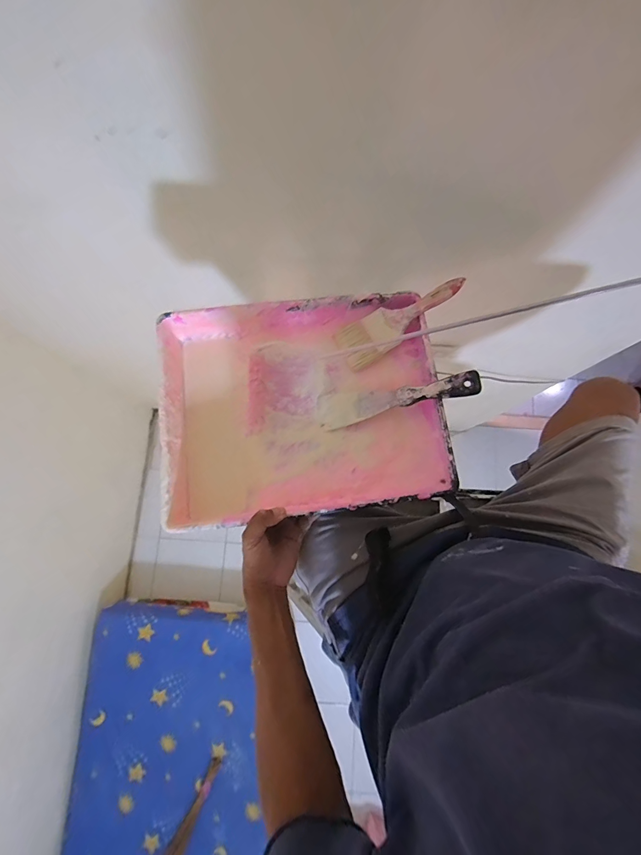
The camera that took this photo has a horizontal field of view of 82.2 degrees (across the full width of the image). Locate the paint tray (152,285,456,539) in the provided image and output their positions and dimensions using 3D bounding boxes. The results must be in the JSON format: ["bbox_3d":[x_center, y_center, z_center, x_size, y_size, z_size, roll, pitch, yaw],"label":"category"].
[{"bbox_3d":[-0.028,-0.028,0.495,0.352,0.072,0.276,-7,78,-1],"label":"paint tray"}]

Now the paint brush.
[{"bbox_3d":[0.105,-0.145,0.492,0.172,0.012,0.060,-31,79,12],"label":"paint brush"}]

